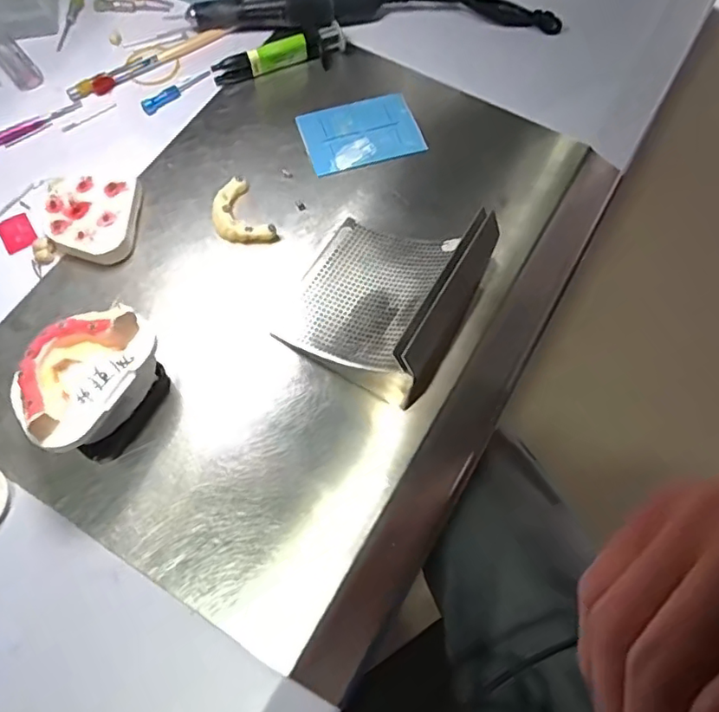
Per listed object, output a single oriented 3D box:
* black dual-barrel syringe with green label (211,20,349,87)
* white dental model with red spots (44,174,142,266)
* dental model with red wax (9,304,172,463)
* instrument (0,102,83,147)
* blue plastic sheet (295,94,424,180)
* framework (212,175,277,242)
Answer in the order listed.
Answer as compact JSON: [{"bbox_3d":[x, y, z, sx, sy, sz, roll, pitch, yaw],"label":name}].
[{"bbox_3d":[-0.060,-0.230,0.429,0.104,0.021,0.018,-23,71,-10],"label":"black dual-barrel syringe with green label"},{"bbox_3d":[-0.178,-0.091,0.373,0.056,0.019,0.064,1,69,-1],"label":"white dental model with red spots"},{"bbox_3d":[-0.150,0.013,0.312,0.062,0.054,0.079,30,71,10],"label":"dental model with red wax"},{"bbox_3d":[-0.250,-0.164,0.408,0.098,0.004,0.013,-32,73,-12],"label":"instrument"},{"bbox_3d":[0.001,-0.166,0.412,0.083,0.004,0.059,-18,70,-8],"label":"blue plastic sheet"},{"bbox_3d":[-0.082,-0.095,0.379,0.033,0.011,0.053,-28,72,-11],"label":"framework"}]

